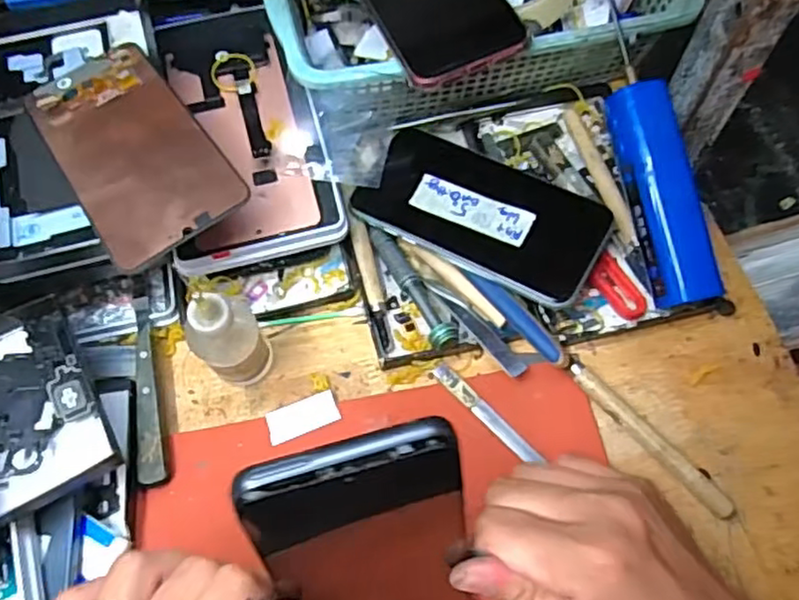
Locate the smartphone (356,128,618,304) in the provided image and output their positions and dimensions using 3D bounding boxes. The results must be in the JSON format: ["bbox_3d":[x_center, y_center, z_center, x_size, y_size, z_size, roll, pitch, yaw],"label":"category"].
[{"bbox_3d":[0.047,-0.051,0.397,0.142,0.007,0.068,26,80,16],"label":"smartphone"}]

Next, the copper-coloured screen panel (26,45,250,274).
[{"bbox_3d":[-0.143,-0.083,0.354,0.072,0.004,0.150,-33,63,-13],"label":"copper-coloured screen panel"}]

